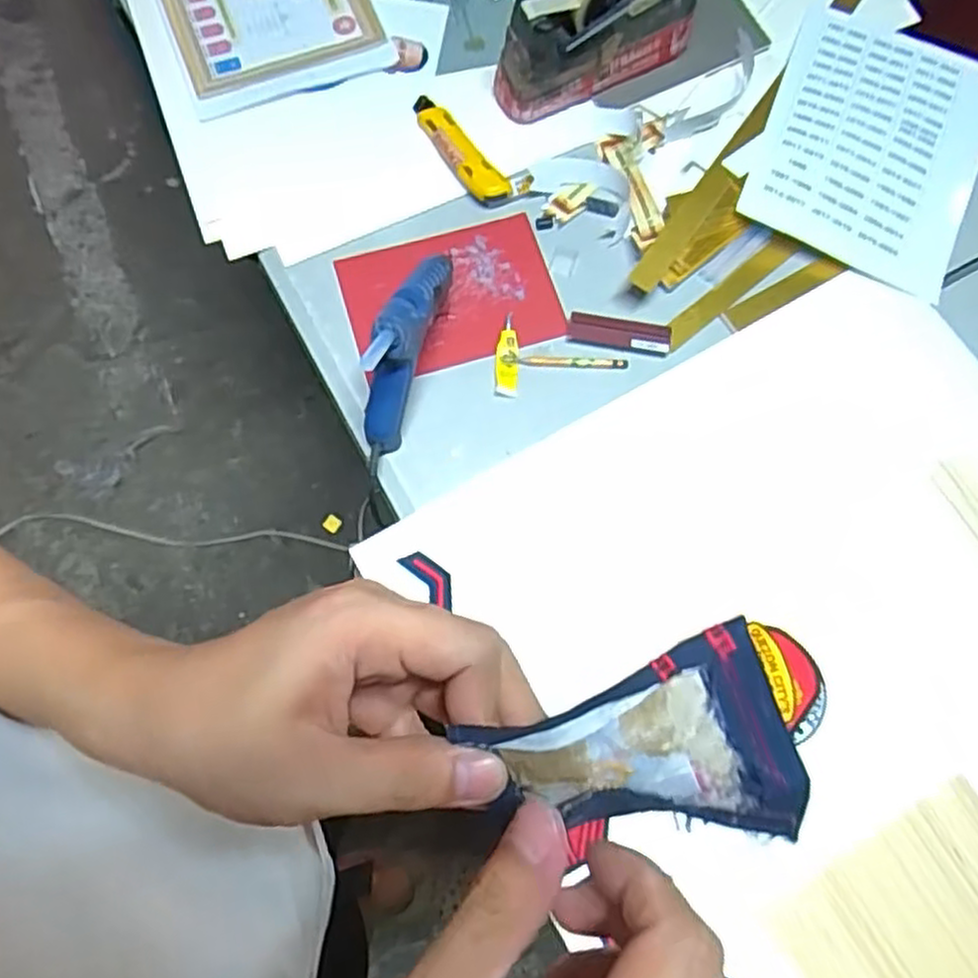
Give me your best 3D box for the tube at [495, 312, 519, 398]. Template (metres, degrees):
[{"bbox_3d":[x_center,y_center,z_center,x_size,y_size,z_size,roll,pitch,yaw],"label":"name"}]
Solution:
[{"bbox_3d":[0.016,-0.126,0.702,0.021,0.013,0.083,0,75,0],"label":"tube"}]

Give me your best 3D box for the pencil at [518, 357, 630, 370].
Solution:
[{"bbox_3d":[0.079,-0.117,0.702,0.100,0.004,0.010,3,74,1],"label":"pencil"}]

